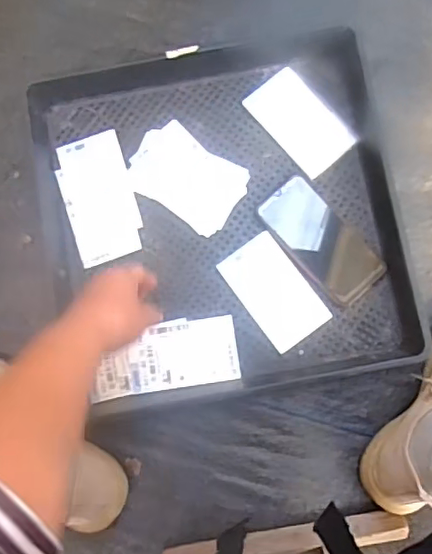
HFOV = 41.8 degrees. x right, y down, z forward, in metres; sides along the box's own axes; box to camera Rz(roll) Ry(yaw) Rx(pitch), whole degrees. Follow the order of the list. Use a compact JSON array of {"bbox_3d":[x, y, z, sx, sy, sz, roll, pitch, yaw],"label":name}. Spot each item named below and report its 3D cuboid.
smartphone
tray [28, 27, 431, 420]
[{"bbox_3d":[0.128,-0.044,0.696,0.074,0.009,0.163,-42,91,4],"label":"smartphone"},{"bbox_3d":[0.006,-0.071,0.690,0.427,0.051,0.429,-14,82,0],"label":"tray"}]

